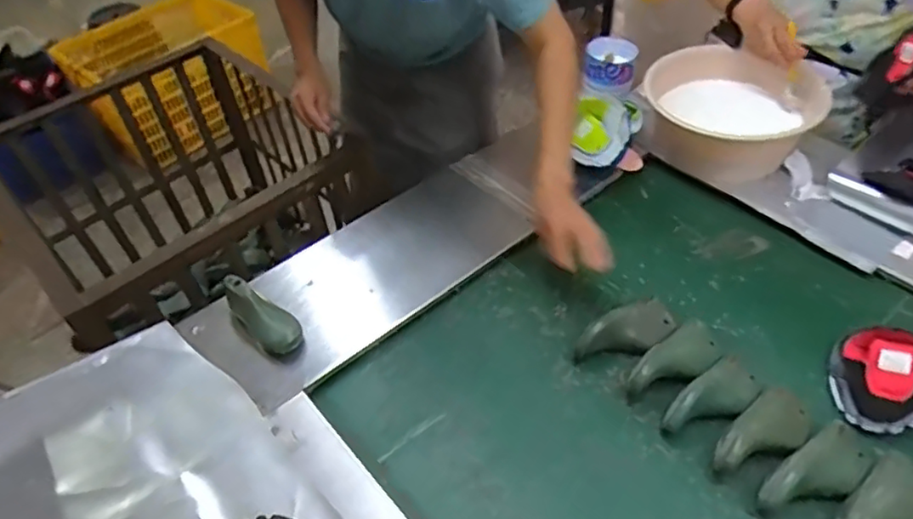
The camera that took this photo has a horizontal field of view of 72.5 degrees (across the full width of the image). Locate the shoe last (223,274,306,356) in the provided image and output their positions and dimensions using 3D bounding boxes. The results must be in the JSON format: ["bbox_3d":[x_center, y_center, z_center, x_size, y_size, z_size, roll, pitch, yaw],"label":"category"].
[{"bbox_3d":[-0.294,0.084,0.931,0.148,0.074,0.068,34,59,31],"label":"shoe last"}]

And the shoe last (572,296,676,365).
[{"bbox_3d":[0.248,0.106,0.896,0.158,0.044,0.073,-26,50,-18],"label":"shoe last"}]

